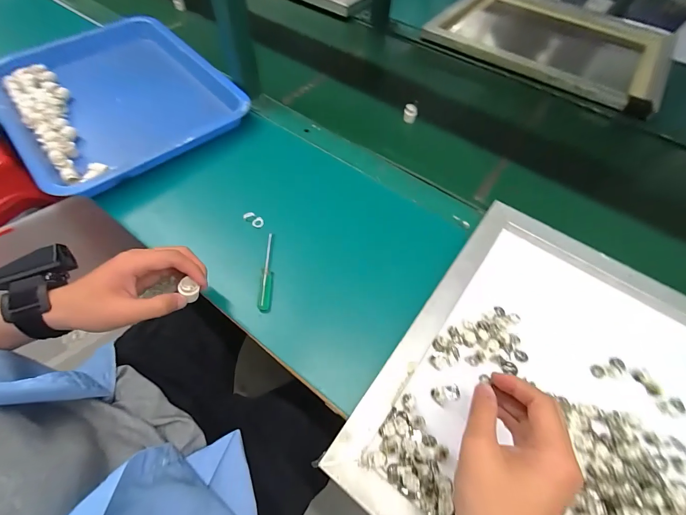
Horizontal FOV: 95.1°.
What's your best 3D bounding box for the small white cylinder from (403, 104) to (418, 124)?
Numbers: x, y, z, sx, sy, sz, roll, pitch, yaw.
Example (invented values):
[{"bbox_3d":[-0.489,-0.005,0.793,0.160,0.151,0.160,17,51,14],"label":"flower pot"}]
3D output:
[{"bbox_3d":[0.126,-0.268,0.591,0.024,0.031,0.020,12,58,5],"label":"small white cylinder"}]

